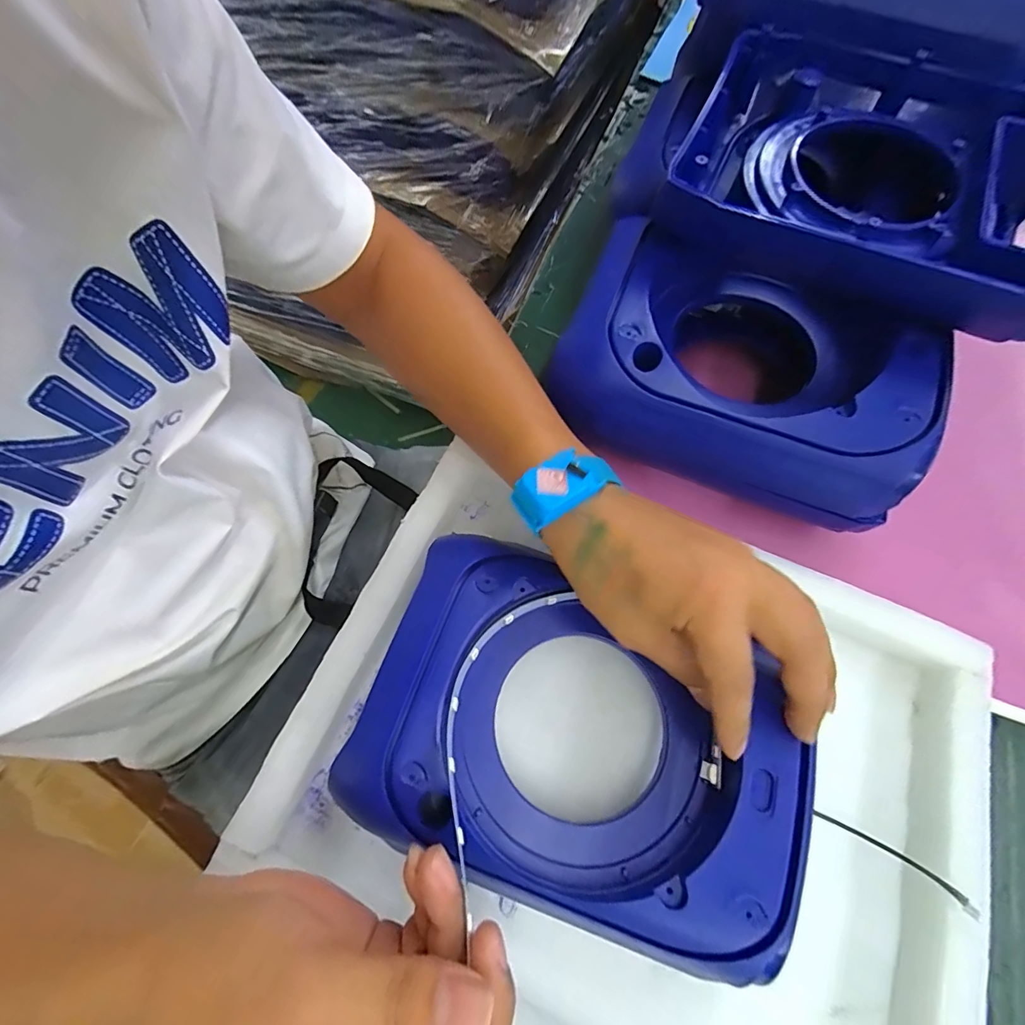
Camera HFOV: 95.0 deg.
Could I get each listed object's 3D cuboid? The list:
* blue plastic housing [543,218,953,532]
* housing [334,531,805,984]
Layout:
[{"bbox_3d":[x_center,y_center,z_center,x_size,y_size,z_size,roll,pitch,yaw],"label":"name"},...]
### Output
[{"bbox_3d":[0.145,-0.095,0.309,0.227,0.080,0.146,20,69,7],"label":"blue plastic housing"},{"bbox_3d":[0.033,0.115,0.246,0.217,0.039,0.153,21,69,7],"label":"housing"}]

